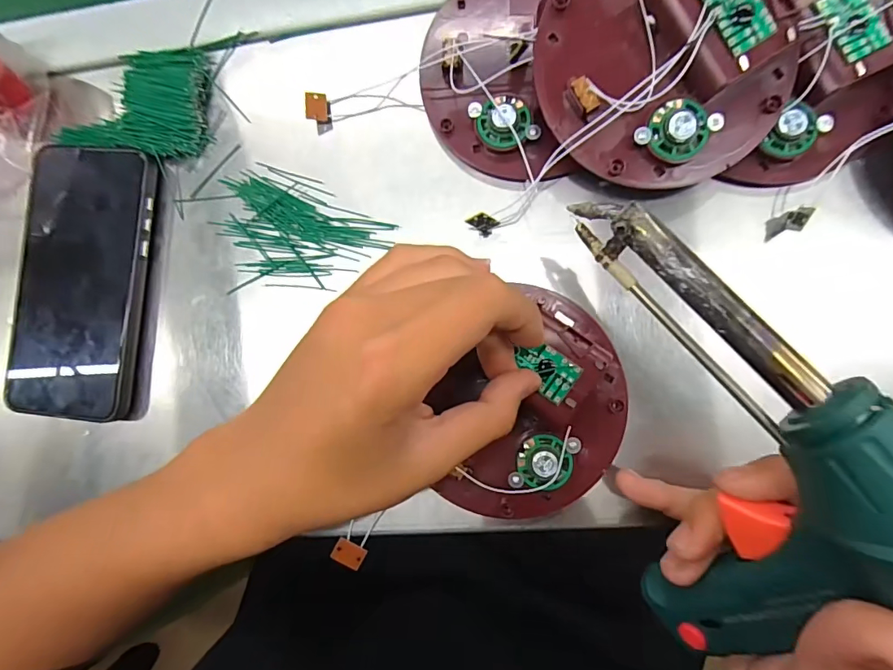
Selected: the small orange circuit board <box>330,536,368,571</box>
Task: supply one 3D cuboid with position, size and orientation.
[{"bbox_3d":[-0.055,0.122,0.261,0.018,0.004,0.013,32,69,-10],"label":"small orange circuit board"}]

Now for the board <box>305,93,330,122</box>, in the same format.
[{"bbox_3d":[-0.076,-0.135,0.276,0.013,0.004,0.014,-2,103,-22],"label":"board"}]

